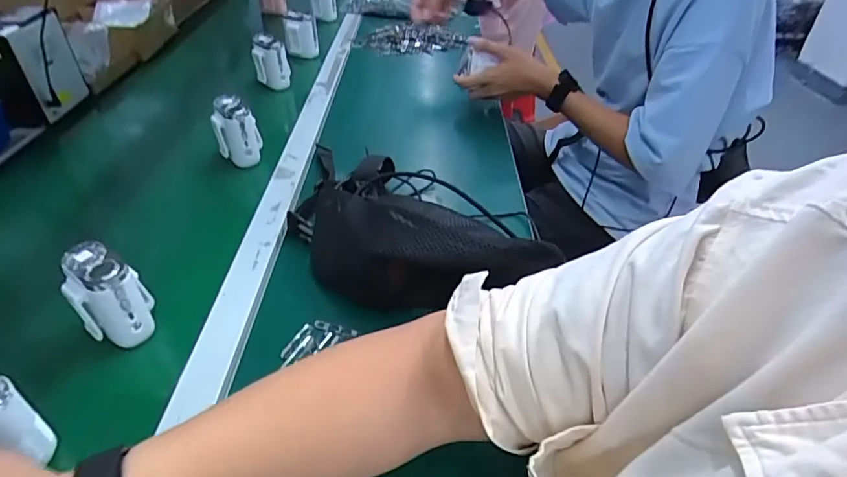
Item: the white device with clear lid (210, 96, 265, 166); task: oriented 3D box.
[{"bbox_3d":[-0.266,-0.152,0.720,0.058,0.087,0.050,-14,40,-18],"label":"white device with clear lid"}]

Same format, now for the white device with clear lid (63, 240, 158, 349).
[{"bbox_3d":[-0.289,0.052,0.465,0.058,0.082,0.060,-29,47,-33],"label":"white device with clear lid"}]

